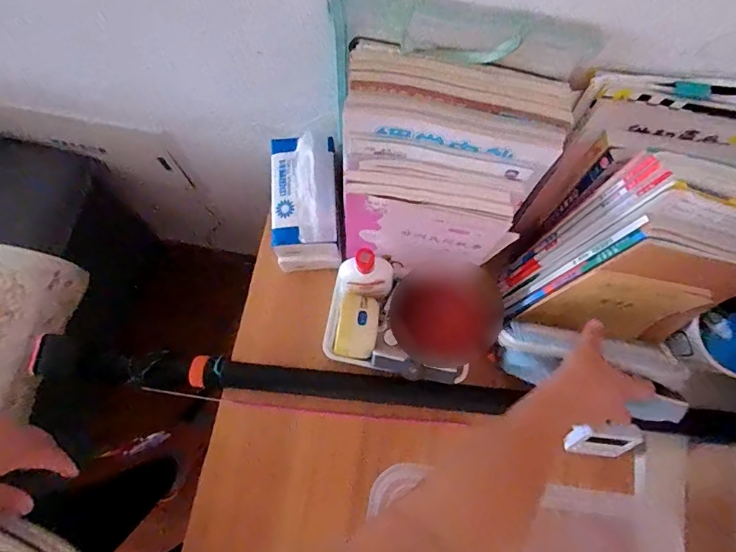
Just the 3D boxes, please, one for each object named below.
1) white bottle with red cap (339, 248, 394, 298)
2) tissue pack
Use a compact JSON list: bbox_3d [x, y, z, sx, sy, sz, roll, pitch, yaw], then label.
[{"bbox_3d":[0.000,0.001,0.565,0.072,0.120,0.038,0,74,-2],"label":"white bottle with red cap"},{"bbox_3d":[-0.088,-0.101,0.621,0.090,0.118,0.167,-2,75,-2],"label":"tissue pack"}]

